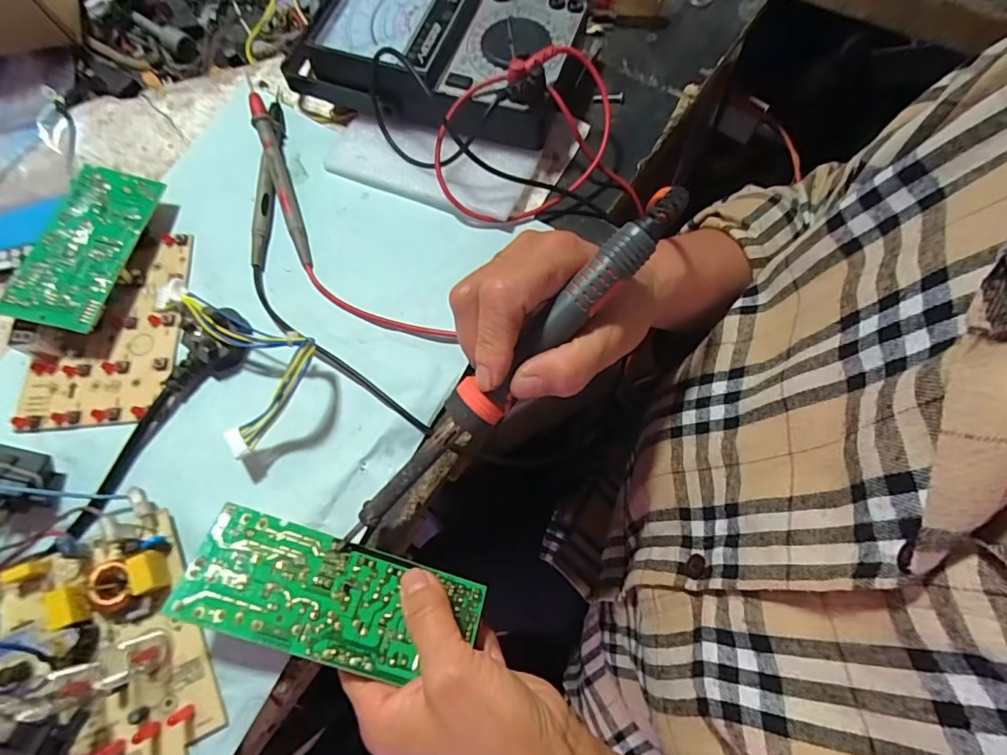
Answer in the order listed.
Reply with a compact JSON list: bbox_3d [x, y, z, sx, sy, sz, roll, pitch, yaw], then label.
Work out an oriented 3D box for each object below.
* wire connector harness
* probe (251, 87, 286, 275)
[{"bbox_3d":[-0.165,-0.014,0.290,0.117,0.031,0.069,34,75,10],"label":"wire connector harness"},{"bbox_3d":[-0.158,-0.139,0.339,0.015,0.014,0.138,-2,72,-1],"label":"probe"}]

